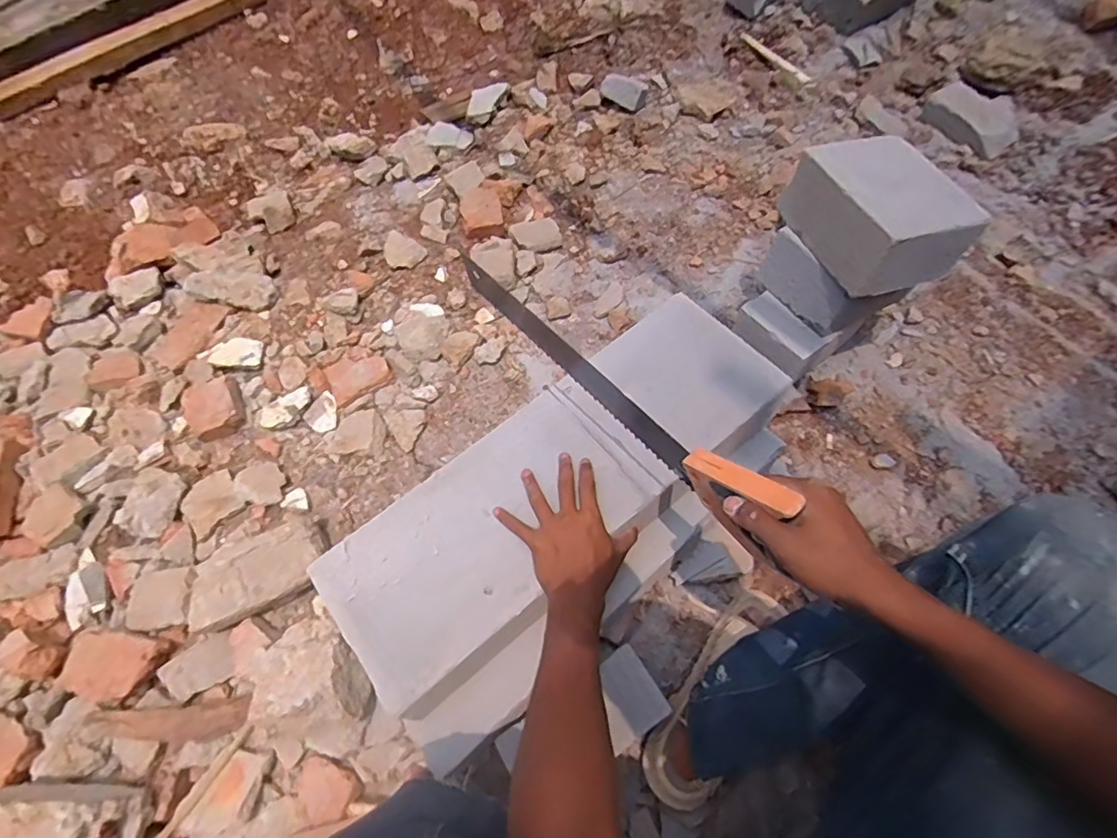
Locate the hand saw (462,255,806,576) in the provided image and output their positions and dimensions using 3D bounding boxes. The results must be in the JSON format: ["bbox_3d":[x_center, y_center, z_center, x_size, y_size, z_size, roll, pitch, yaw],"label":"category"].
[{"bbox_3d":[0.045,-0.030,0.553,0.027,0.106,0.416,-40,62,-15],"label":"hand saw"}]

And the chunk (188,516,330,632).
[{"bbox_3d":[-0.447,0.234,0.833,0.207,0.076,0.100,-24,65,-8],"label":"chunk"}]

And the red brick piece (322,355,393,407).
[{"bbox_3d":[-0.358,-0.081,0.990,0.106,0.015,0.084,-27,69,-9],"label":"red brick piece"}]

